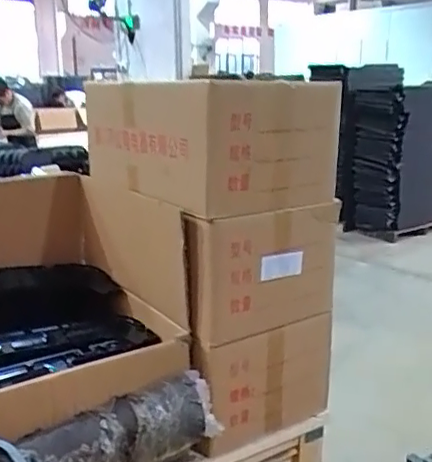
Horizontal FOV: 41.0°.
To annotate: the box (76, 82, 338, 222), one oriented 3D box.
[{"bbox_3d":[-0.023,-0.207,1.314,0.338,0.244,0.557,-10,17,-34],"label":"box"}]

